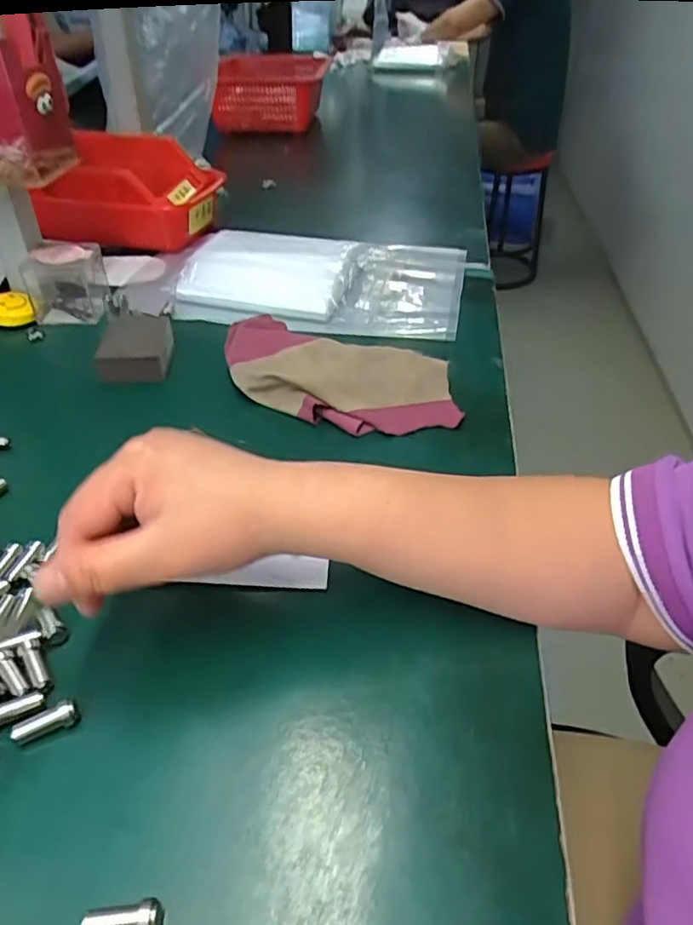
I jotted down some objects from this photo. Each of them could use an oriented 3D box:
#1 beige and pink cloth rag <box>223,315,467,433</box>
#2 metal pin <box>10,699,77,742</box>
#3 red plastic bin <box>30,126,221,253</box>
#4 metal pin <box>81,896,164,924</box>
[{"bbox_3d":[-0.007,-0.068,0.474,0.185,0.034,0.078,16,42,17],"label":"beige and pink cloth rag"},{"bbox_3d":[-0.135,0.116,0.278,0.026,0.010,0.009,-13,42,-17],"label":"metal pin"},{"bbox_3d":[-0.255,-0.329,0.745,0.191,0.087,0.141,7,40,6],"label":"red plastic bin"},{"bbox_3d":[-0.080,0.164,0.224,0.028,0.010,0.011,1,40,-1],"label":"metal pin"}]

